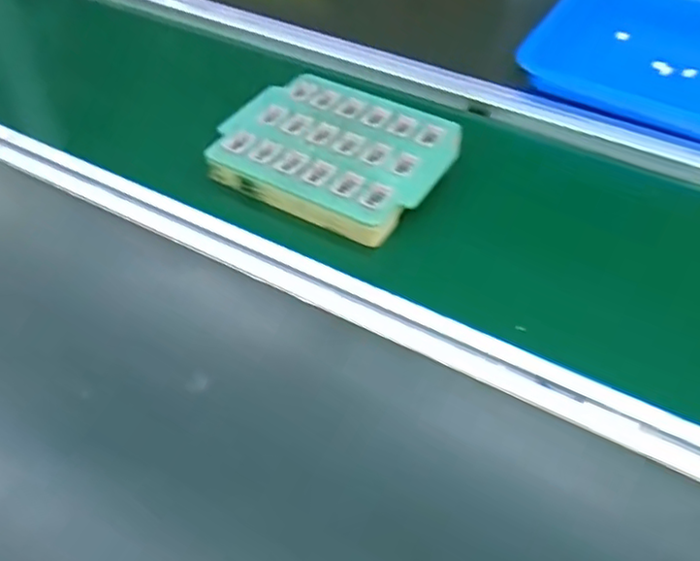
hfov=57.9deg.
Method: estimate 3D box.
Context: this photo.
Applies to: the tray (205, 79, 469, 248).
[{"bbox_3d":[-0.014,-0.133,0.651,0.221,0.029,0.190,25,52,21],"label":"tray"}]

